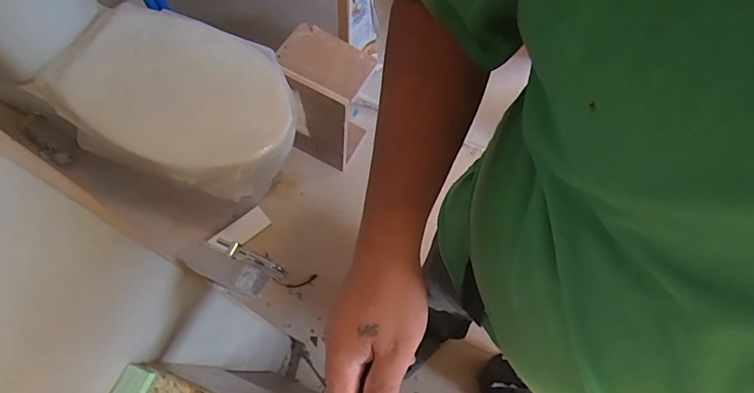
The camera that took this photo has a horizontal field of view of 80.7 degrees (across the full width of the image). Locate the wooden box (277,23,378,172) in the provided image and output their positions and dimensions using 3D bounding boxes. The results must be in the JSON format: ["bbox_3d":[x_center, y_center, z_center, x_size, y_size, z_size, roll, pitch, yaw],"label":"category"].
[{"bbox_3d":[-0.144,-0.258,1.278,0.218,0.389,0.188,31,69,9],"label":"wooden box"}]

